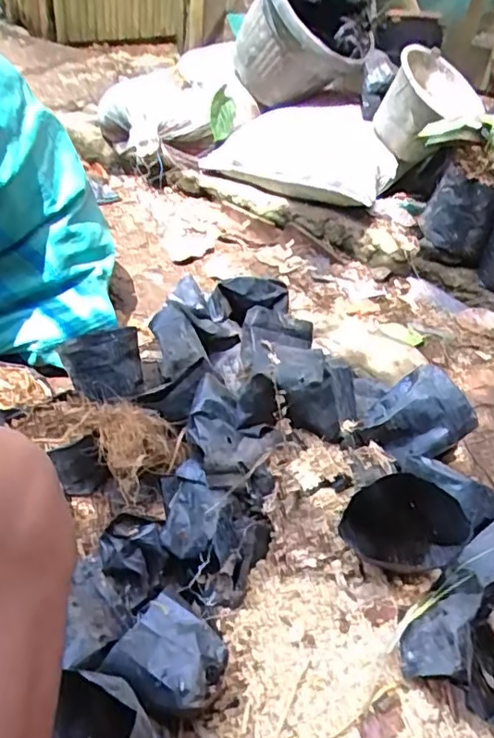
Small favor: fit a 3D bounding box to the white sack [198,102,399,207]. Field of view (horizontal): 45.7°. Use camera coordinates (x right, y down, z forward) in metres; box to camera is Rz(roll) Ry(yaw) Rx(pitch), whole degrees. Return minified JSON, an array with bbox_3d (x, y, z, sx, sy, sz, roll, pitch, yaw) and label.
[{"bbox_3d":[0.125,-0.536,1.440,0.458,0.171,0.243,16,43,11],"label":"white sack"}]

